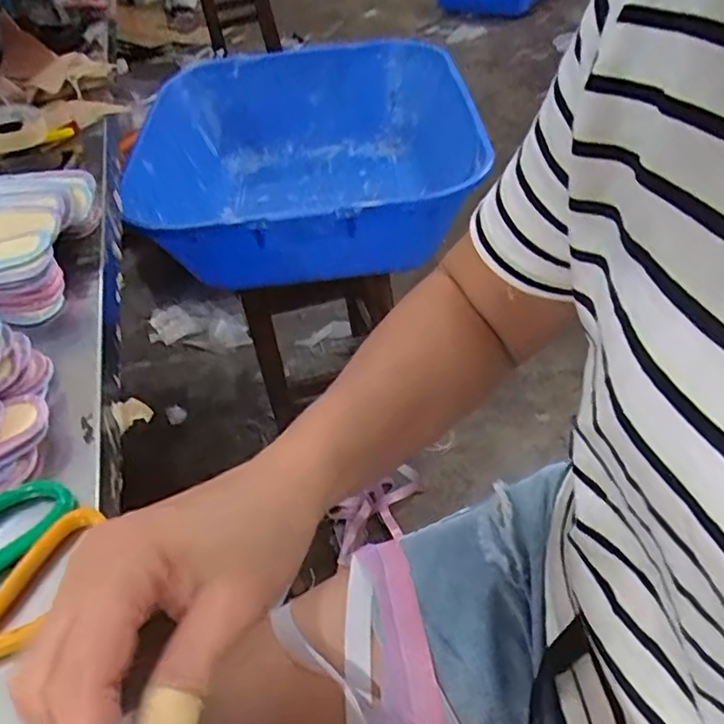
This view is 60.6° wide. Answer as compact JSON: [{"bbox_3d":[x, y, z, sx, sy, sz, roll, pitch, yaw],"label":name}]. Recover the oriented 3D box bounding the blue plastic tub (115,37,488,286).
[{"bbox_3d":[-0.077,-0.318,1.019,0.501,0.195,0.571,-6,46,4],"label":"blue plastic tub"}]

